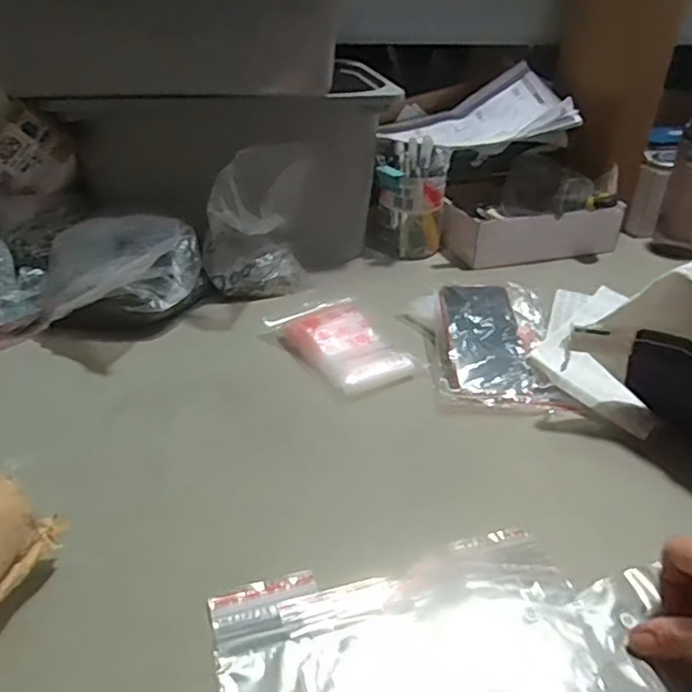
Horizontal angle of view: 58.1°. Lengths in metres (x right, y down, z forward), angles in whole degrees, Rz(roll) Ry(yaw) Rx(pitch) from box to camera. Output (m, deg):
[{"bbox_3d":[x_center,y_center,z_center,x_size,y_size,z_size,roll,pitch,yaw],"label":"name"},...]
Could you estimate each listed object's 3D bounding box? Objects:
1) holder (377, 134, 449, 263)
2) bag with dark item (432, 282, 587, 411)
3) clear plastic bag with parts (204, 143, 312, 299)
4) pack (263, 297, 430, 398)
[{"bbox_3d":[0.088,-0.202,0.858,0.083,0.159,0.071,20,37,28],"label":"holder"},{"bbox_3d":[0.149,-0.006,0.643,0.137,0.055,0.179,0,32,-1],"label":"bag with dark item"},{"bbox_3d":[-0.103,-0.135,0.720,0.124,0.173,0.089,-4,32,-7],"label":"clear plastic bag with parts"},{"bbox_3d":[-0.002,-0.005,0.658,0.097,0.032,0.153,-21,37,-30],"label":"pack"}]

